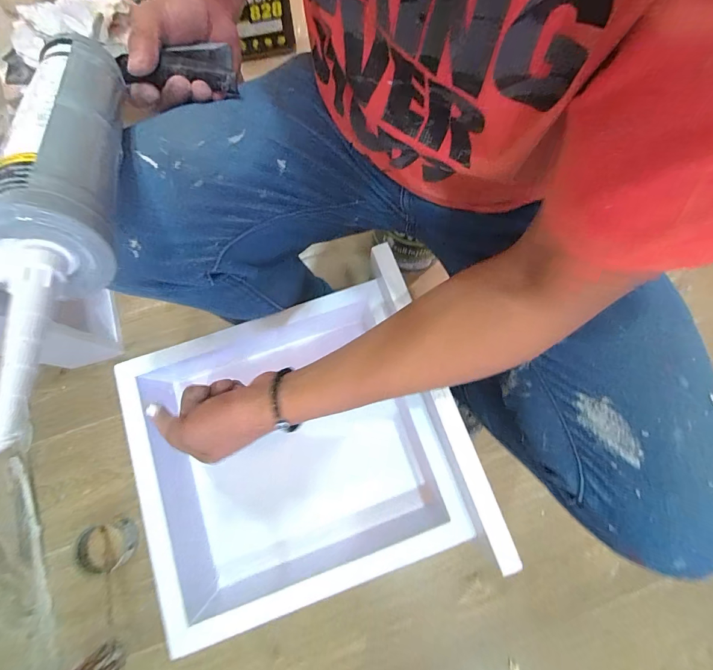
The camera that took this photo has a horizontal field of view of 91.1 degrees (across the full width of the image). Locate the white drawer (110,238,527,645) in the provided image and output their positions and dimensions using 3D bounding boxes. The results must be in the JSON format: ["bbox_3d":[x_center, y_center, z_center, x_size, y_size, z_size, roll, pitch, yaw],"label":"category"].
[{"bbox_3d":[-0.066,0.123,0.410,0.333,0.137,0.311,-19,77,-4],"label":"white drawer"}]

